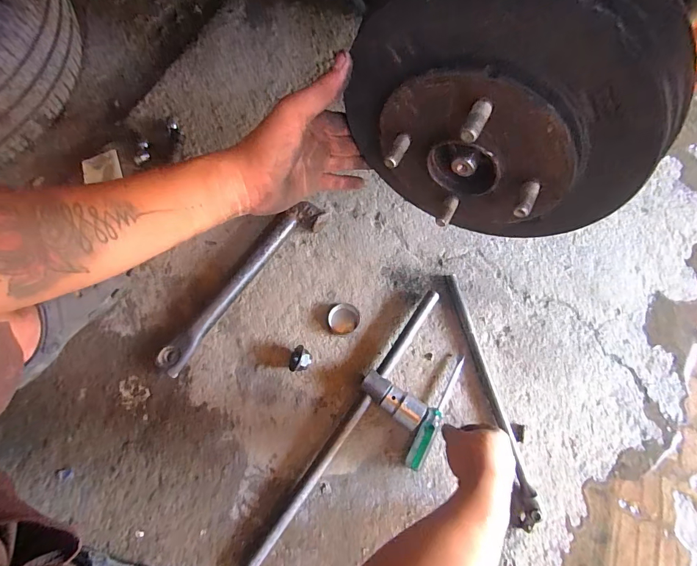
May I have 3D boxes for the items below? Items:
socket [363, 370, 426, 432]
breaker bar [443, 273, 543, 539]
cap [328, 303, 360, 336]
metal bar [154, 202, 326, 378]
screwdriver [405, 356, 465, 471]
[{"bbox_3d":[0.064,0.169,0.549,0.097,0.044,0.039,36,75,10],"label":"socket"},{"bbox_3d":[0.213,0.161,0.565,0.034,0.031,0.370,-10,73,-5],"label":"breaker bar"},{"bbox_3d":[-0.007,0.058,0.598,0.050,0.006,0.051,0,72,-1],"label":"cap"},{"bbox_3d":[-0.169,-0.001,0.600,0.061,0.039,0.340,40,75,11],"label":"metal bar"},{"bbox_3d":[0.128,0.188,0.555,0.022,0.025,0.175,27,73,7],"label":"screwdriver"}]

